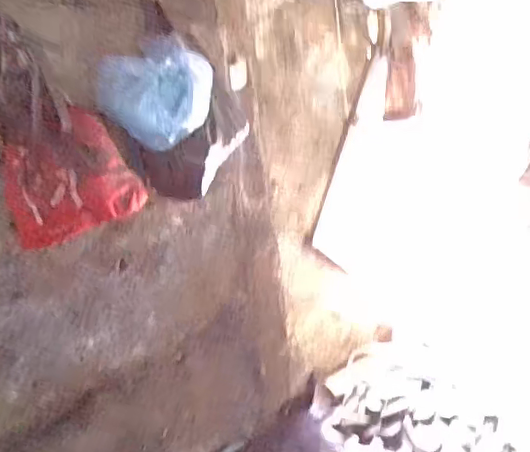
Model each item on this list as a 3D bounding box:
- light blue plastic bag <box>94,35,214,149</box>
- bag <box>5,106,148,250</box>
[{"bbox_3d":[-0.313,-0.396,1.704,0.234,0.276,0.258,2,19,28],"label":"light blue plastic bag"},{"bbox_3d":[-0.515,-0.123,1.577,0.335,0.343,0.241,-13,17,-18],"label":"bag"}]

